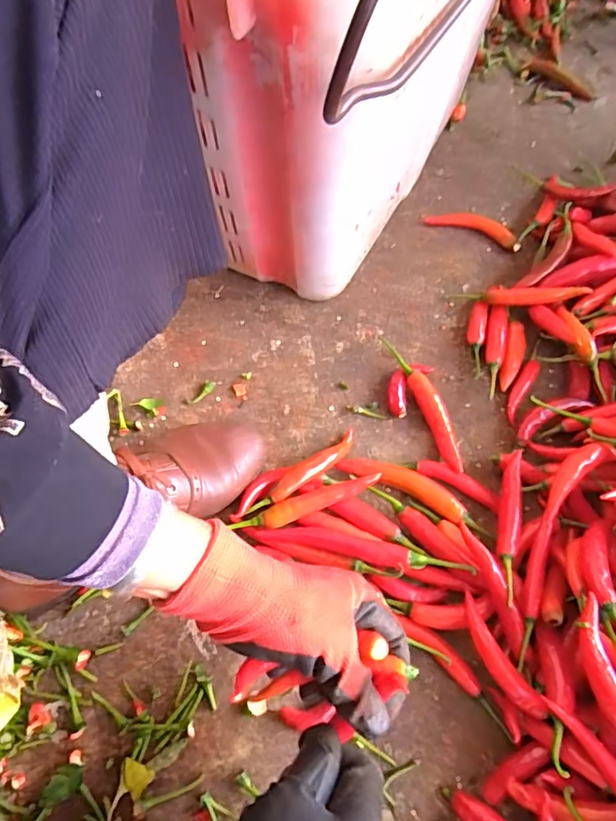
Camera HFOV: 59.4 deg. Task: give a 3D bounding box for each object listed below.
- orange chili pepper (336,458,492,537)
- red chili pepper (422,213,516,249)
[{"bbox_3d":[0.096,0.070,0.487,0.137,0.017,0.030,24,67,11],"label":"orange chili pepper"},{"bbox_3d":[0.188,-0.215,0.626,0.106,0.016,0.029,21,67,9],"label":"red chili pepper"}]

